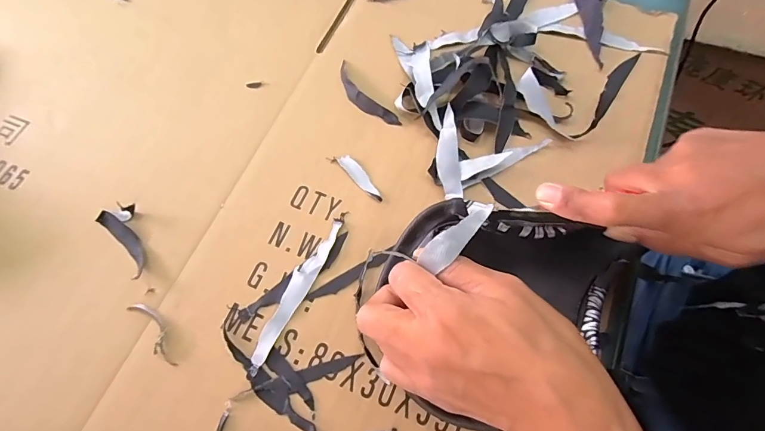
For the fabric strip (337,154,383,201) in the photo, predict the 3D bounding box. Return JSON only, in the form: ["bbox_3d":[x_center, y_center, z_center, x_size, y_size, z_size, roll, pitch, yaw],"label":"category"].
[{"bbox_3d":[-0.018,-0.031,0.318,0.011,0.004,0.050,-39,72,-12],"label":"fabric strip"}]

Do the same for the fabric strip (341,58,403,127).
[{"bbox_3d":[-0.017,-0.105,0.344,0.020,0.012,0.083,-36,71,-11],"label":"fabric strip"}]

